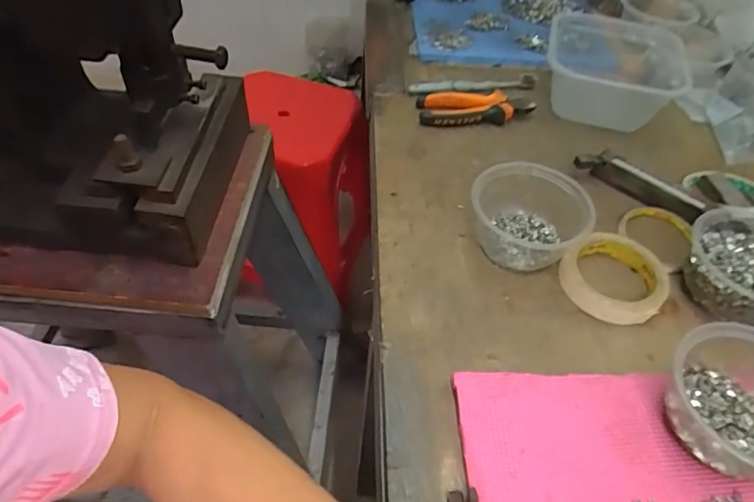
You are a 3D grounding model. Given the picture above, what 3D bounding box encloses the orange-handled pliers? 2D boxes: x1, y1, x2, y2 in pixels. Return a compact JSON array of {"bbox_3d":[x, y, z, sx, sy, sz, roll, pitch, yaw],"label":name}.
[{"bbox_3d":[0.127,-0.187,0.682,0.148,0.026,0.061,-3,49,-4],"label":"orange-handled pliers"}]

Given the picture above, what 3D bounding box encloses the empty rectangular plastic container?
[{"bbox_3d":[0.321,-0.251,0.724,0.170,0.087,0.186,18,51,14],"label":"empty rectangular plastic container"}]

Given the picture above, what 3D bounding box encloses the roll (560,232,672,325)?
[{"bbox_3d":[0.231,0.026,0.518,0.092,0.029,0.098,1,49,-1],"label":"roll"}]

